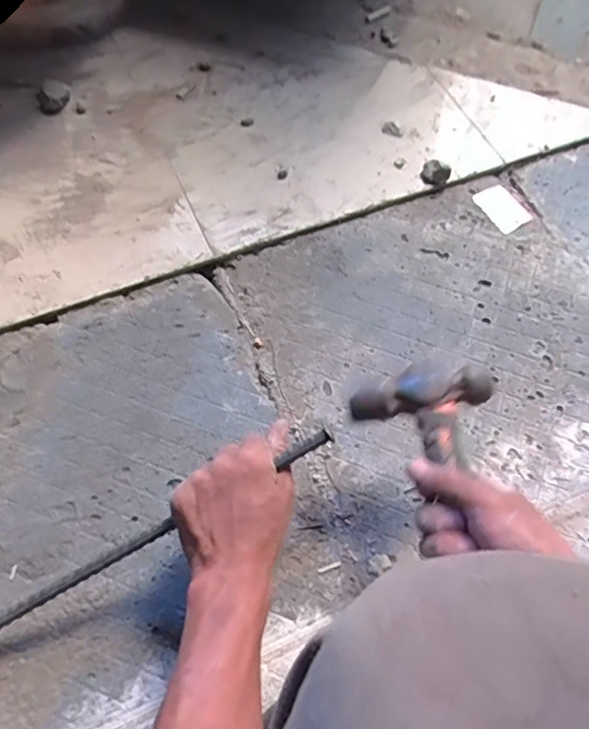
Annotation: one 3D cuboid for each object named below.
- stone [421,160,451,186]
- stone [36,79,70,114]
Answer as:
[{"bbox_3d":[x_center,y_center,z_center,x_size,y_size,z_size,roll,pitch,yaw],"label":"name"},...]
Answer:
[{"bbox_3d":[0.178,-0.241,0.730,0.035,0.018,0.035,19,63,6],"label":"stone"},{"bbox_3d":[-0.317,-0.349,0.755,0.037,0.019,0.043,16,63,5],"label":"stone"}]

